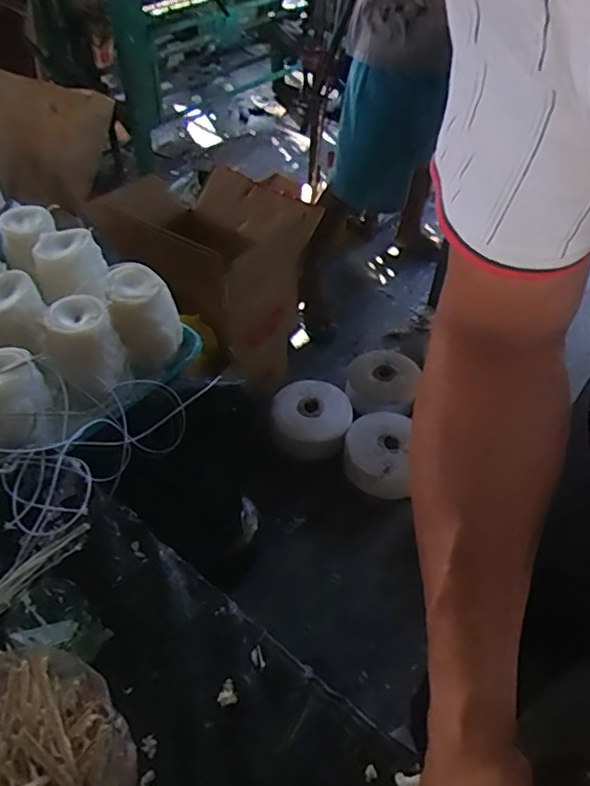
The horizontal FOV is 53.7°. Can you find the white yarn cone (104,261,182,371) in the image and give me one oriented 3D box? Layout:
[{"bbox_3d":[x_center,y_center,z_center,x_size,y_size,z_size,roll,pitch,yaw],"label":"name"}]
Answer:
[{"bbox_3d":[-0.166,-0.084,0.655,0.071,0.107,0.077,-12,49,-13],"label":"white yarn cone"}]

